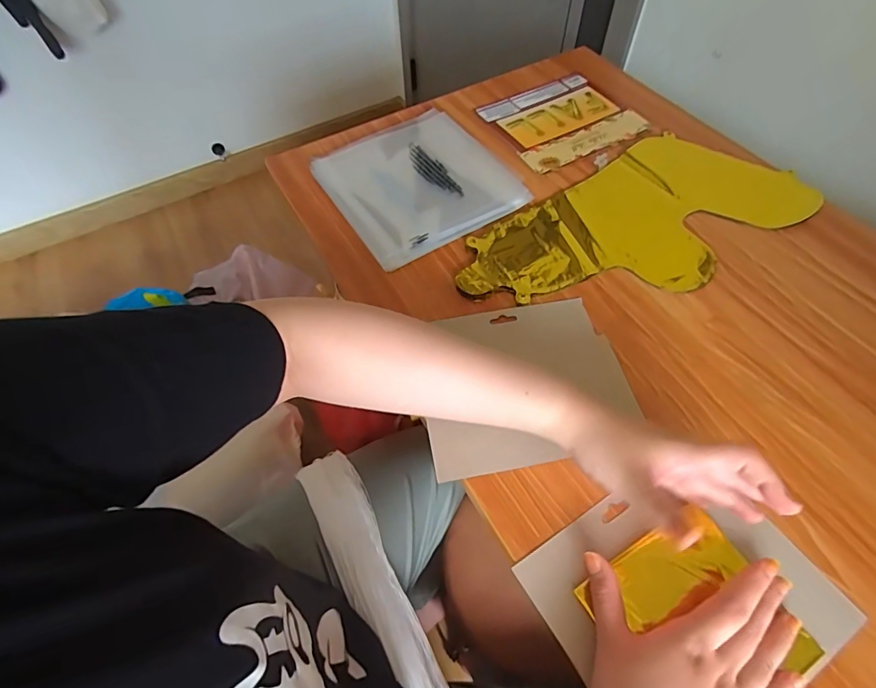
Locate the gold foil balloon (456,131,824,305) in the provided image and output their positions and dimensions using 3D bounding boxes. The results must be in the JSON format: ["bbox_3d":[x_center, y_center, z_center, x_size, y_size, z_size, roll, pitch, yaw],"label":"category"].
[{"bbox_3d":[0.227,-0.136,0.538,0.423,0.008,0.192,-30,61,-16],"label":"gold foil balloon"}]

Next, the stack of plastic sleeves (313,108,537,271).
[{"bbox_3d":[-0.025,-0.208,0.588,0.210,0.015,0.212,-28,61,-15],"label":"stack of plastic sleeves"}]

